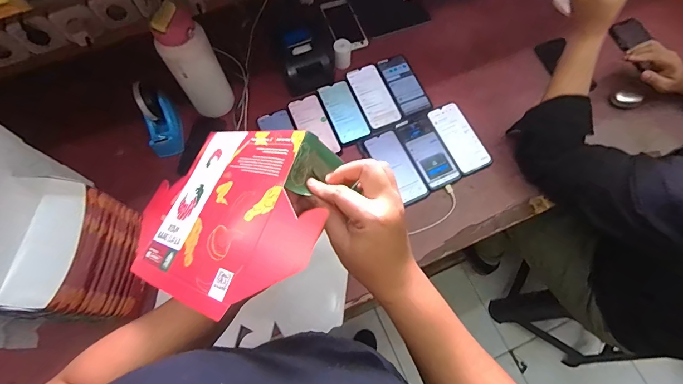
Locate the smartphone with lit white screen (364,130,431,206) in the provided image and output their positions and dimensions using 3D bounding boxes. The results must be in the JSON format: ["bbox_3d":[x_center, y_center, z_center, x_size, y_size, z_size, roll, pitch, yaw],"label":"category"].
[{"bbox_3d":[0.119,-0.054,0.762,0.074,0.008,0.168,-28,72,-9],"label":"smartphone with lit white screen"}]

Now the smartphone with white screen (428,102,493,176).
[{"bbox_3d":[0.256,-0.119,0.786,0.080,0.007,0.167,-23,71,-8],"label":"smartphone with white screen"}]

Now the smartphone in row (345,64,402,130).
[{"bbox_3d":[0.073,-0.219,0.822,0.079,0.005,0.162,-22,71,-7],"label":"smartphone in row"}]

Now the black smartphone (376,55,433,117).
[{"bbox_3d":[0.143,-0.247,0.834,0.079,0.007,0.158,-22,71,-7],"label":"black smartphone"}]

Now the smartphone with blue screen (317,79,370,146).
[{"bbox_3d":[0.006,-0.181,0.811,0.075,0.006,0.155,-22,71,-7],"label":"smartphone with blue screen"}]

